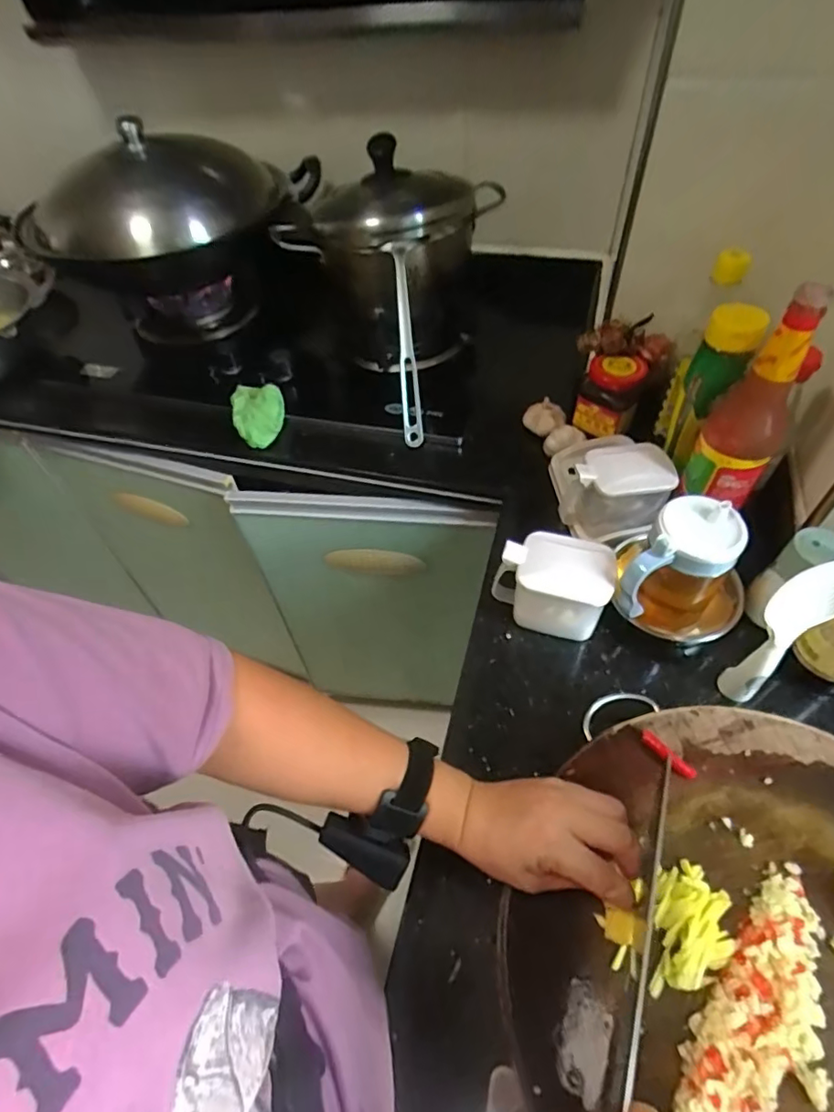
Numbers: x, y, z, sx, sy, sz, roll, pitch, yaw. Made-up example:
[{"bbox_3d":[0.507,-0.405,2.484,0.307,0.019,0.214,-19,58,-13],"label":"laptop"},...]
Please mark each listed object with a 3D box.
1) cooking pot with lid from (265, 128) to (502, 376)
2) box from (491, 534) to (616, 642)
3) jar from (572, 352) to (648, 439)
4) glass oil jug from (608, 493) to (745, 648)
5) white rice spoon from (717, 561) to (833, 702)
[{"bbox_3d":[-0.036,-0.440,0.835,0.225,0.282,0.195,24,57,21],"label":"cooking pot with lid"},{"bbox_3d":[0.139,0.031,0.571,0.111,0.094,0.066,14,55,14],"label":"box"},{"bbox_3d":[0.253,-0.213,0.726,0.073,0.087,0.072,-2,52,2],"label":"jar"},{"bbox_3d":[0.265,0.024,0.538,0.123,0.131,0.101,-38,59,-23],"label":"glass oil jug"},{"bbox_3d":[0.312,0.063,0.464,0.051,0.191,0.035,-24,55,-15],"label":"white rice spoon"}]

